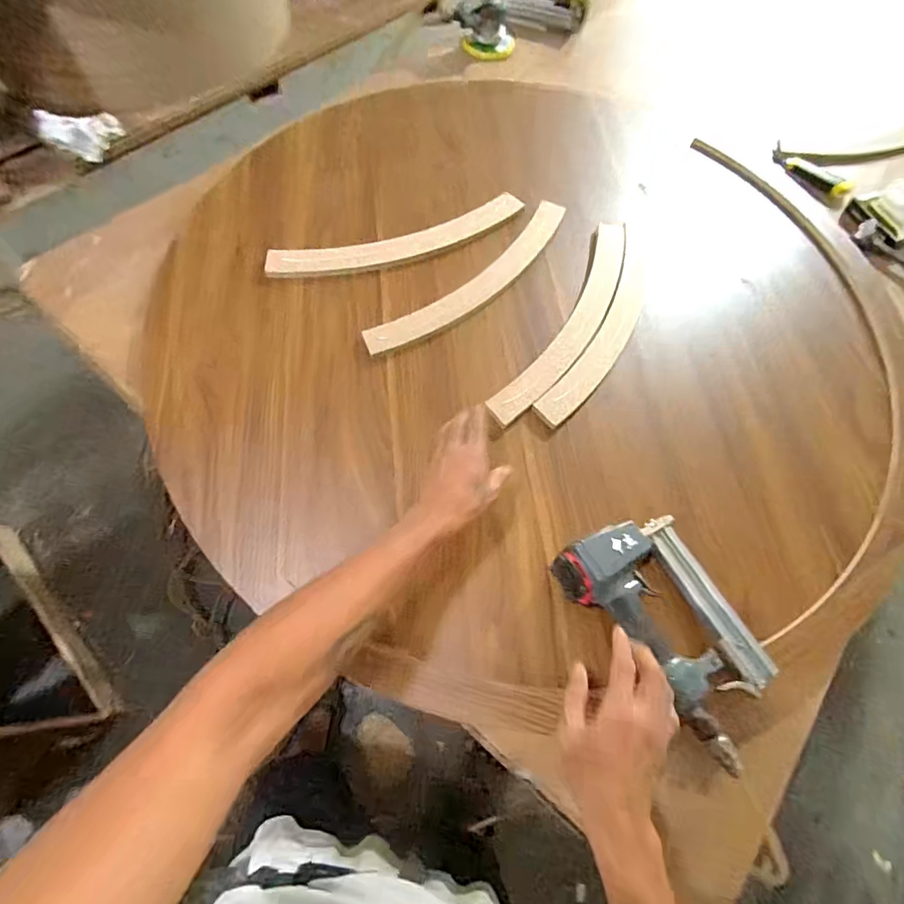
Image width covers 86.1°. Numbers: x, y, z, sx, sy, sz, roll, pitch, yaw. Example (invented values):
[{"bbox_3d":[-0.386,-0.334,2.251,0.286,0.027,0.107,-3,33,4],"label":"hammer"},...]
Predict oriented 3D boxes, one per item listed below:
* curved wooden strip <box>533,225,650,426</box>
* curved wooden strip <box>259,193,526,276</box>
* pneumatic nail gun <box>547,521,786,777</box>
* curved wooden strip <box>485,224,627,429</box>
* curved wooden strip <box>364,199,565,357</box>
[{"bbox_3d":[0.255,-0.221,0.770,0.078,0.014,0.463,26,67,8],"label":"curved wooden strip"},{"bbox_3d":[-0.084,-0.356,0.807,0.438,0.021,0.069,-19,68,-11],"label":"curved wooden strip"},{"bbox_3d":[0.257,0.191,0.550,0.168,0.074,0.267,-33,72,-16],"label":"pneumatic nail gun"},{"bbox_3d":[0.190,-0.210,0.760,0.080,0.012,0.443,29,68,9],"label":"curved wooden strip"},{"bbox_3d":[0.041,-0.279,0.780,0.420,0.015,0.075,-41,74,-18],"label":"curved wooden strip"}]

